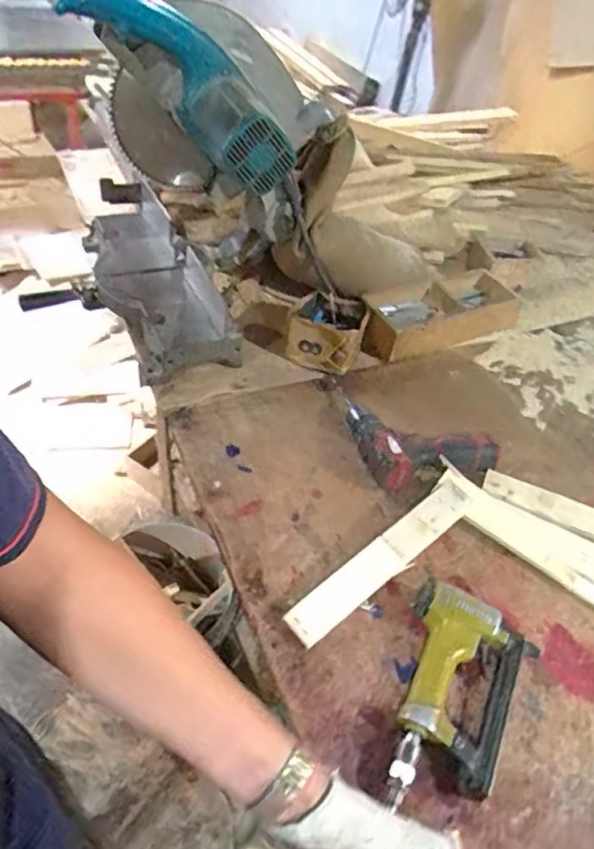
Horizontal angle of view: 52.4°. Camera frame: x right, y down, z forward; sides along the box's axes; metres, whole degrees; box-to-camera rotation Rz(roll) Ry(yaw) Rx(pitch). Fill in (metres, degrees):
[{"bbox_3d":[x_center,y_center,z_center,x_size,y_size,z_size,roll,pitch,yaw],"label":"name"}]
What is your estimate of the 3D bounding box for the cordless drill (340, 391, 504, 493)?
[{"bbox_3d":[0.155,0.032,0.864,0.249,0.055,0.143,22,48,18],"label":"cordless drill"}]

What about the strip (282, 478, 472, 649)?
[{"bbox_3d":[0.107,0.160,0.731,0.288,0.013,0.048,-34,58,-24],"label":"strip"}]

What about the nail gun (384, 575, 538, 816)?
[{"bbox_3d":[0.156,0.279,0.622,0.132,0.044,0.223,26,47,17],"label":"nail gun"}]

